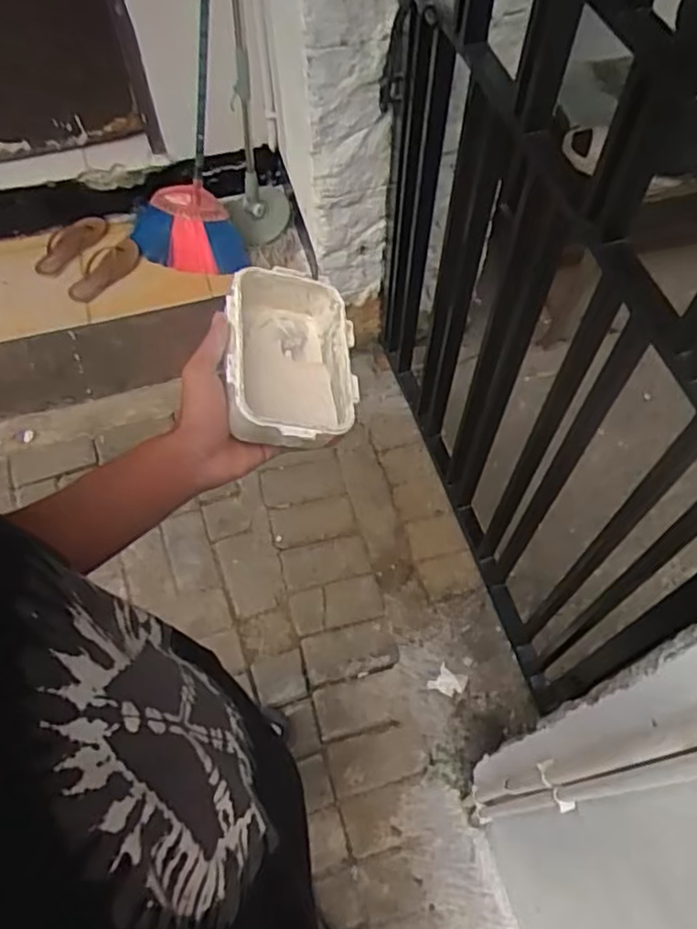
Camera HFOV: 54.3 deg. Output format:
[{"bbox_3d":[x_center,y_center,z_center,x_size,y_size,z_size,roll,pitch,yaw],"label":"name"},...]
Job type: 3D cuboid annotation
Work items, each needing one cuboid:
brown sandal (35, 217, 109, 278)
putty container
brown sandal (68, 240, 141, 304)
[{"bbox_3d":[-0.709,-0.560,1.737,0.102,0.042,0.215,40,68,19],"label":"brown sandal"},{"bbox_3d":[-0.054,-0.084,0.552,0.111,0.060,0.152,12,61,-26],"label":"putty container"},{"bbox_3d":[-0.615,-0.487,1.703,0.203,0.034,0.104,-46,67,-7],"label":"brown sandal"}]

